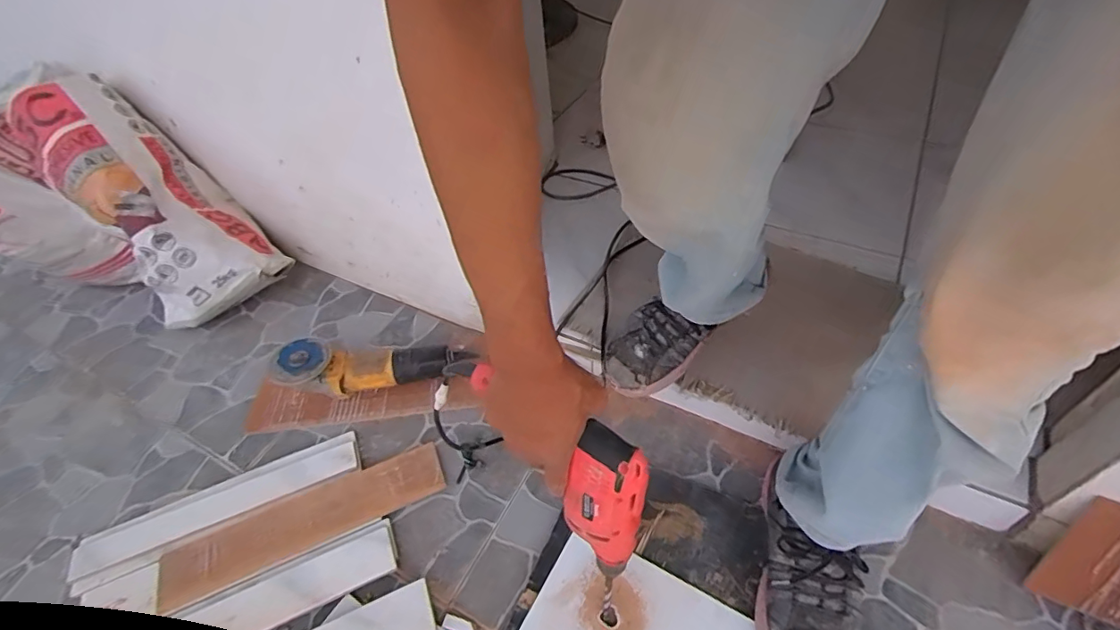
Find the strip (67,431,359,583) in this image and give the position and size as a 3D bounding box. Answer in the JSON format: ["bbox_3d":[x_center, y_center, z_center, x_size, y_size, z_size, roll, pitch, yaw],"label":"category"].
[{"bbox_3d":[-0.496,0.274,0.777,0.392,0.012,0.070,-20,49,-11],"label":"strip"}]

